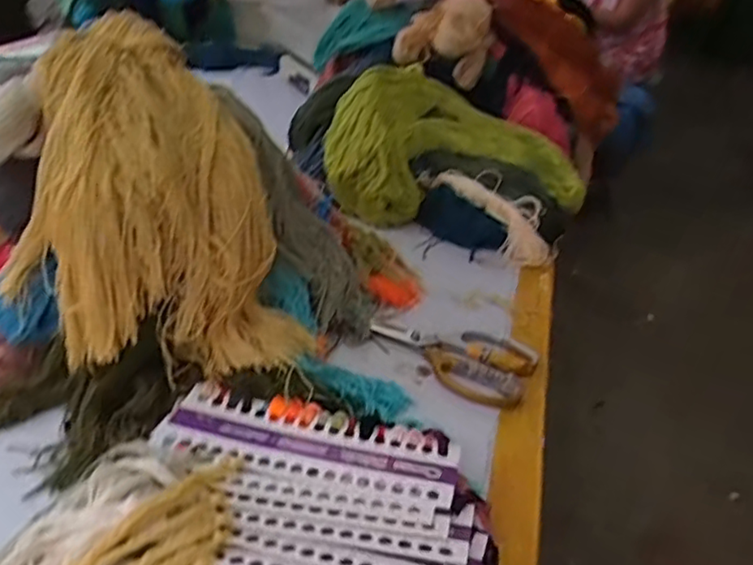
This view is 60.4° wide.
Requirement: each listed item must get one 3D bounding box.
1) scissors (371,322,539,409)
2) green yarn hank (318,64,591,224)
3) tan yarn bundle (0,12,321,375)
[{"bbox_3d":[0.081,0.073,0.703,0.174,0.009,0.117,21,35,19],"label":"scissors"},{"bbox_3d":[0.131,-0.228,1.037,0.451,0.153,0.215,-6,35,-21],"label":"green yarn hank"},{"bbox_3d":[-0.209,-0.071,0.597,0.238,0.246,0.245,-7,36,-23],"label":"tan yarn bundle"}]

